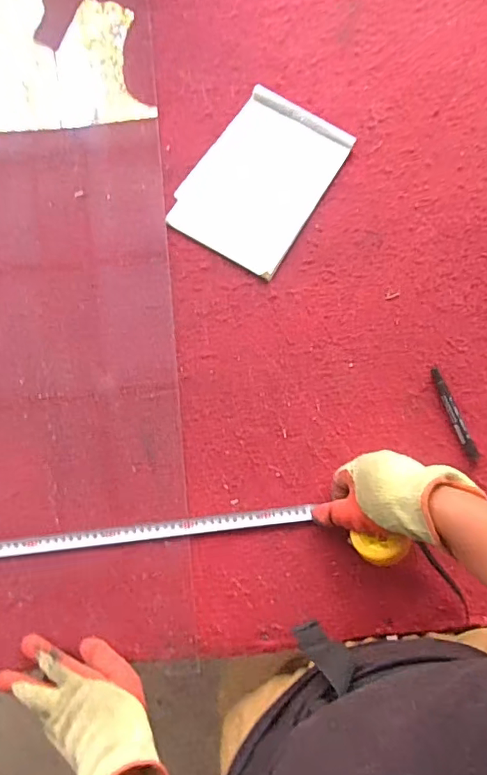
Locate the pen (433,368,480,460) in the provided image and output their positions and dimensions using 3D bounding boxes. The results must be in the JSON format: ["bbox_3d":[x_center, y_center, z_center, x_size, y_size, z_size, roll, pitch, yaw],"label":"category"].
[{"bbox_3d":[0.281,0.035,0.662,0.014,0.013,0.129,-18,78,-4],"label":"pen"}]

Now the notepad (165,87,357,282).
[{"bbox_3d":[0.025,-0.312,0.738,0.187,0.015,0.263,31,79,7],"label":"notepad"}]

